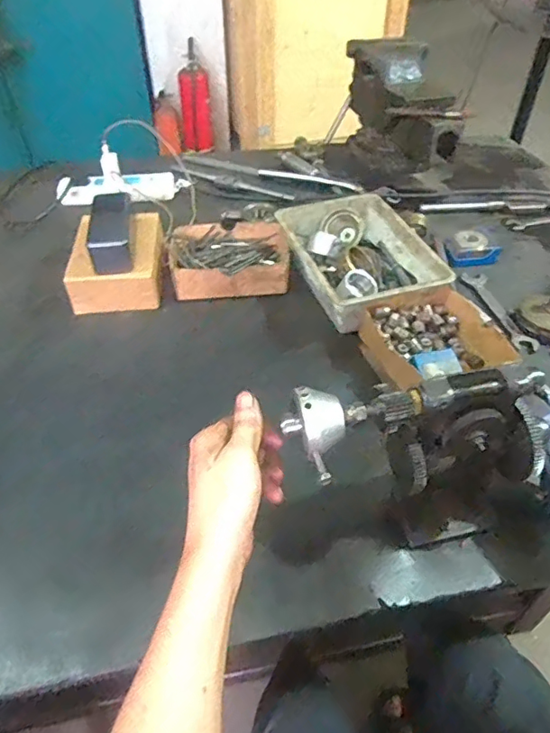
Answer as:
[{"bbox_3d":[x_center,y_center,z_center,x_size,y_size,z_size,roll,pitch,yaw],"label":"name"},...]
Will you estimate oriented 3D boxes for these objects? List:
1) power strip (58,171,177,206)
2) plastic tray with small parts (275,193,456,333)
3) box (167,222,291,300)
[{"bbox_3d":[-0.284,-0.330,0.951,0.198,0.033,0.060,-10,45,-10],"label":"power strip"},{"bbox_3d":[0.118,-0.157,0.755,0.172,0.065,0.246,-14,46,-14],"label":"plastic tray with small parts"},{"bbox_3d":[-0.067,-0.159,0.781,0.176,0.055,0.138,-5,45,-5],"label":"box"}]

